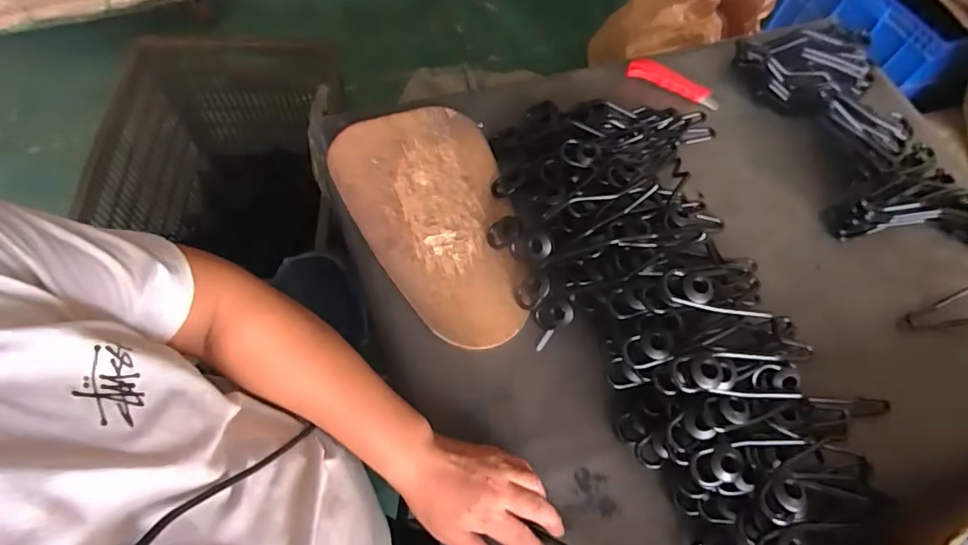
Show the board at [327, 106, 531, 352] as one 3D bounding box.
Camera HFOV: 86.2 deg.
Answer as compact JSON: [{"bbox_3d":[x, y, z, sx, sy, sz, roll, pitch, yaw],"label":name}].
[{"bbox_3d":[-0.051,-0.070,0.667,0.198,0.028,0.348,-25,68,-13],"label":"board"}]

